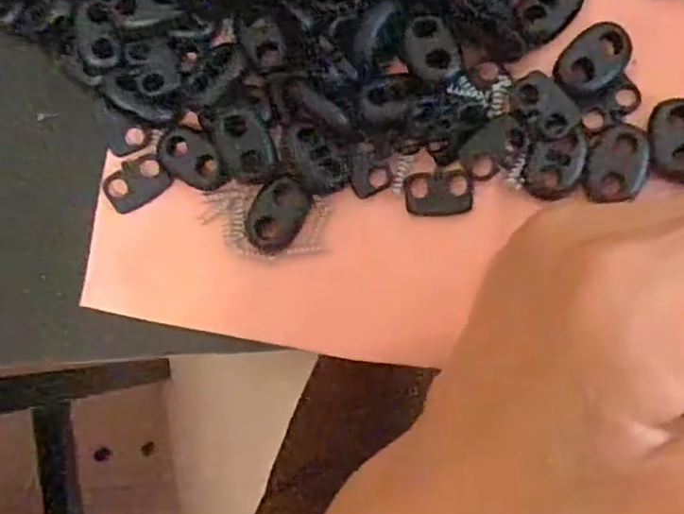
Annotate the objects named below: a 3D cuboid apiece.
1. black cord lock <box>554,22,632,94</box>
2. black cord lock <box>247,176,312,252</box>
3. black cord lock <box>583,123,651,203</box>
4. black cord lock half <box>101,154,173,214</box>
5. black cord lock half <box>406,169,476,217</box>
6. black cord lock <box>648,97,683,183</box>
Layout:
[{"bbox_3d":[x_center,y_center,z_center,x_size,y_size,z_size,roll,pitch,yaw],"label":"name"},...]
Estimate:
[{"bbox_3d":[0.066,-0.052,0.187,0.015,0.004,0.020,42,92,9],"label":"black cord lock"},{"bbox_3d":[-0.018,-0.012,0.198,0.015,0.004,0.020,35,91,9],"label":"black cord lock"},{"bbox_3d":[0.071,-0.024,0.185,0.015,0.004,0.021,13,88,9],"label":"black cord lock"},{"bbox_3d":[-0.058,-0.021,0.201,0.017,0.004,0.012,-36,82,4],"label":"black cord lock half"},{"bbox_3d":[0.026,-0.017,0.193,0.018,0.004,0.011,-3,86,8],"label":"black cord lock half"},{"bbox_3d":[0.087,-0.030,0.183,0.015,0.004,0.021,-5,85,7],"label":"black cord lock"}]

